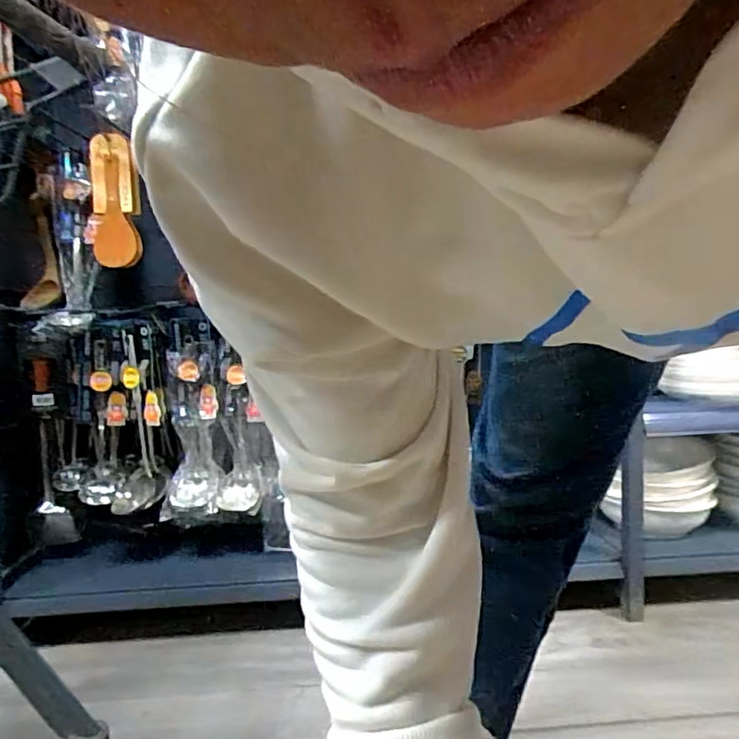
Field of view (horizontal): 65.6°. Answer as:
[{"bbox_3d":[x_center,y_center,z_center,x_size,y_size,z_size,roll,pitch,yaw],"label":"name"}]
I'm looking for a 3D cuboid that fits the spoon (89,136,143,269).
[{"bbox_3d":[-0.469,-0.309,1.053,0.080,0.237,0.056,-3,4,-19],"label":"spoon"}]

